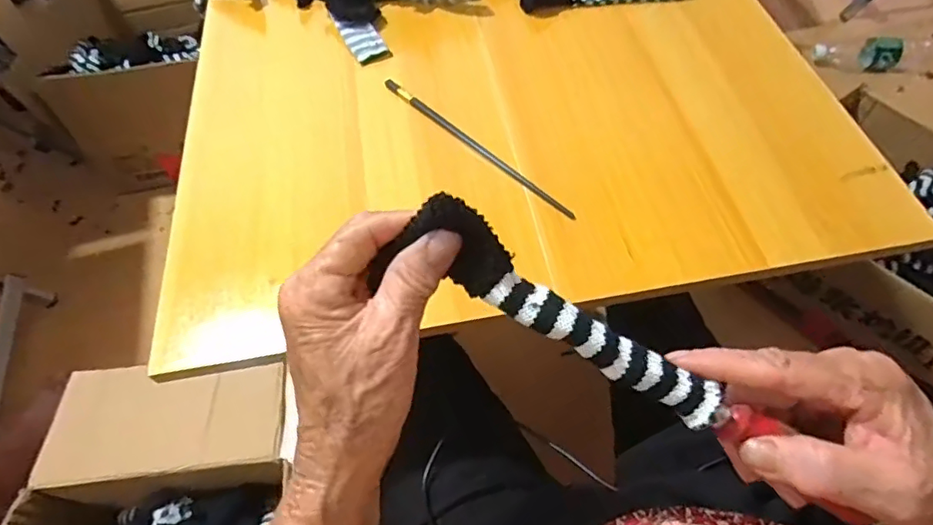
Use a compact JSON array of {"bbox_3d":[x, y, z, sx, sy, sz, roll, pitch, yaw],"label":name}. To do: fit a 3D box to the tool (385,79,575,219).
[{"bbox_3d":[0.005,-0.108,0.496,0.012,0.004,0.233,-41,64,-19],"label":"tool"}]

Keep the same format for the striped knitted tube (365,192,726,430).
[{"bbox_3d":[0.042,0.027,0.251,0.160,0.029,0.036,33,64,-4],"label":"striped knitted tube"}]

